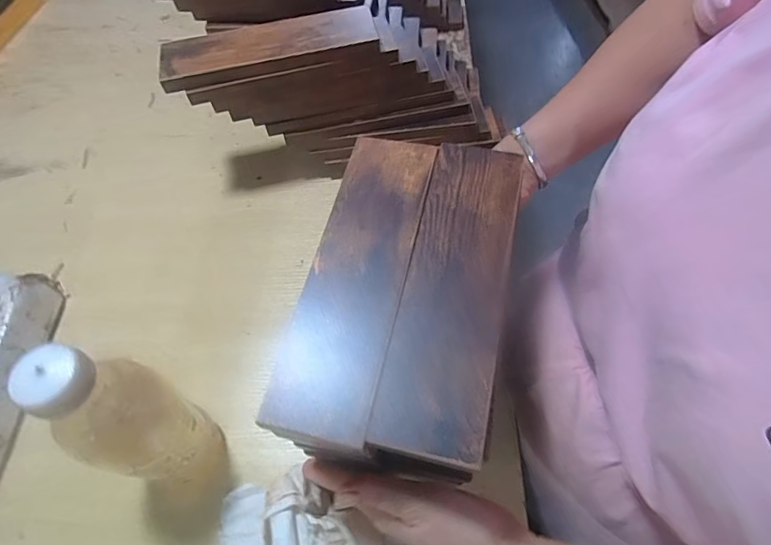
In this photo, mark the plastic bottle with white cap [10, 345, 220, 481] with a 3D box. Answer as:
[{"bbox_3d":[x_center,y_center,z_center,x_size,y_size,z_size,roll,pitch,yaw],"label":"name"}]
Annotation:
[{"bbox_3d":[-0.180,0.112,0.347,0.059,0.209,0.068,23,63,15],"label":"plastic bottle with white cap"}]

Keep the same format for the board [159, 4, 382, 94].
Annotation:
[{"bbox_3d":[-0.116,-0.228,0.470,0.210,0.017,0.067,-12,62,-4],"label":"board"}]

